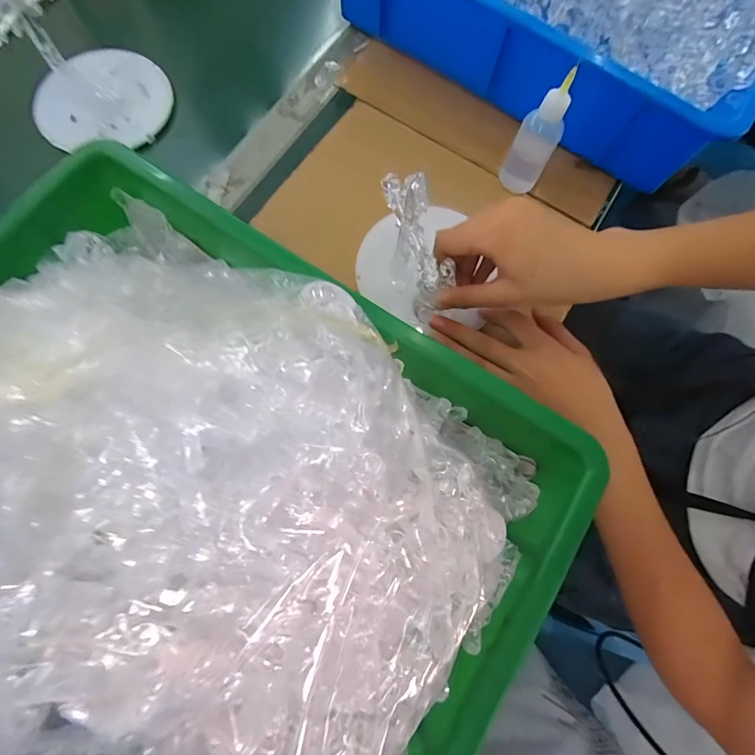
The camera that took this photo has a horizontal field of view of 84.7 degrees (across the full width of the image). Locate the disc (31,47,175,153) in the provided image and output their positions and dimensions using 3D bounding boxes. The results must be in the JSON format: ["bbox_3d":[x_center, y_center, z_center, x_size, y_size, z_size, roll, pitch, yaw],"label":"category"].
[{"bbox_3d":[-0.280,-0.288,0.424,0.127,0.016,0.127,0,74,-1],"label":"disc"}]

